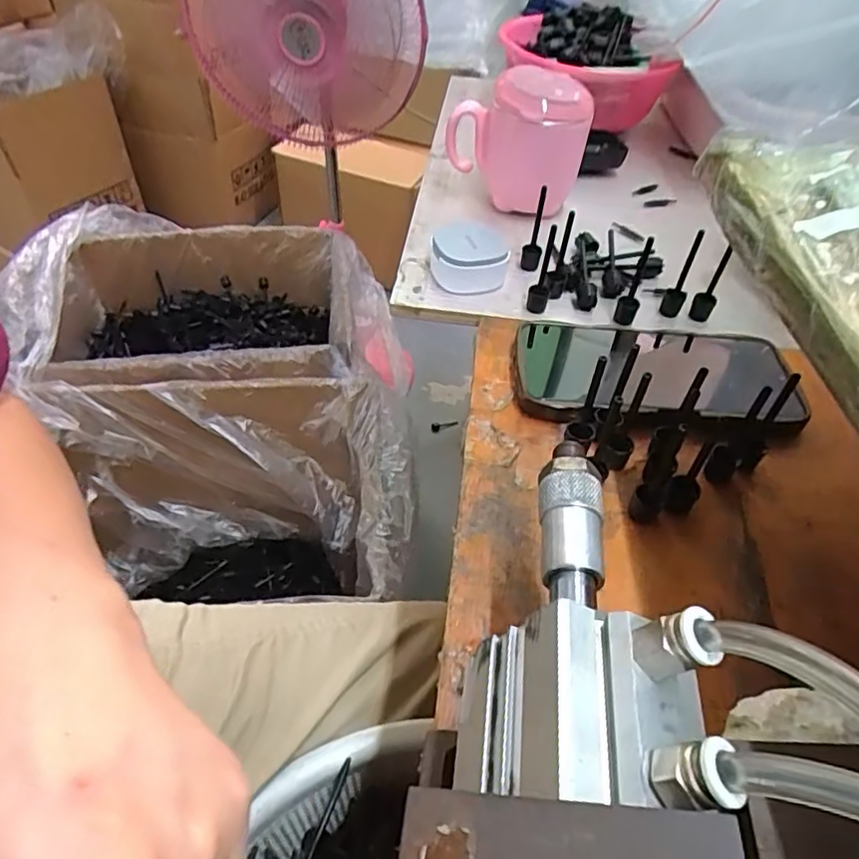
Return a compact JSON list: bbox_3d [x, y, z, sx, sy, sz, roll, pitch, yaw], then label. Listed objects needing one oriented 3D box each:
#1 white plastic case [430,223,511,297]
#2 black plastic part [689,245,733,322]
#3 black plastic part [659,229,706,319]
[{"bbox_3d":[0.030,-0.130,0.449,0.055,0.034,0.057,8,47,4],"label":"white plastic case"},{"bbox_3d":[0.195,-0.100,0.415,0.015,0.064,0.017,22,50,16],"label":"black plastic part"},{"bbox_3d":[0.174,-0.105,0.416,0.014,0.066,0.013,22,50,16],"label":"black plastic part"}]

